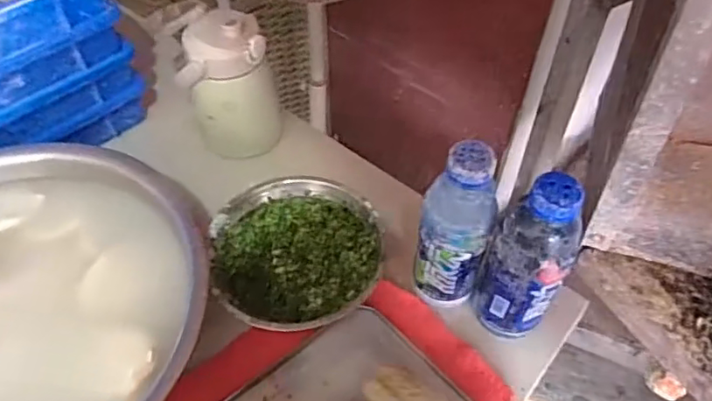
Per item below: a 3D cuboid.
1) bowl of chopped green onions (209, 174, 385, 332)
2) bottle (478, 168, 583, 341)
[{"bbox_3d":[-0.063,0.061,0.620,0.178,0.051,0.185,0,51,0],"label":"bowl of chopped green onions"},{"bbox_3d":[0.157,0.061,0.532,0.057,0.204,0.059,0,51,0],"label":"bottle"}]

